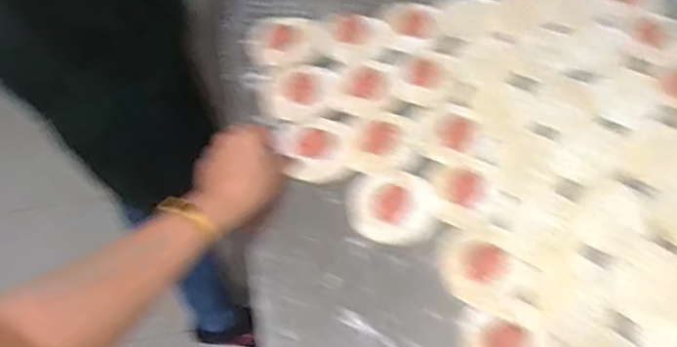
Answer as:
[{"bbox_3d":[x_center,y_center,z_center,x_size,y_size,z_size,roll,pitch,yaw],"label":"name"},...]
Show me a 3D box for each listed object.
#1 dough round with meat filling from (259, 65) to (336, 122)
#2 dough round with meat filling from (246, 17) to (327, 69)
[{"bbox_3d":[-0.050,-0.095,0.687,0.087,0.011,0.077,-11,58,-8],"label":"dough round with meat filling"},{"bbox_3d":[-0.067,-0.166,0.731,0.095,0.008,0.087,0,57,0],"label":"dough round with meat filling"}]

